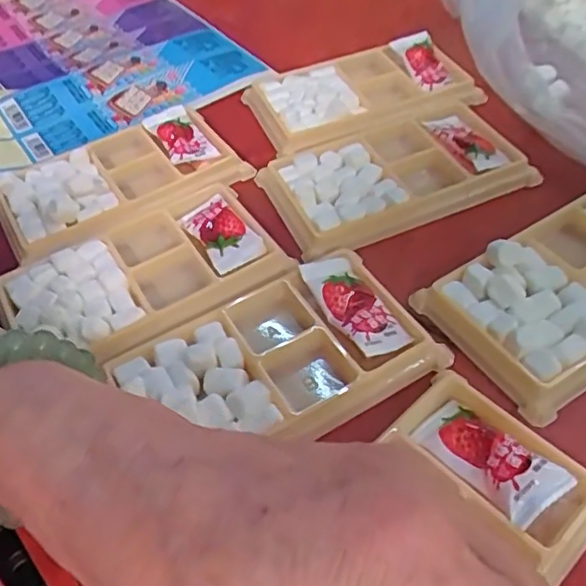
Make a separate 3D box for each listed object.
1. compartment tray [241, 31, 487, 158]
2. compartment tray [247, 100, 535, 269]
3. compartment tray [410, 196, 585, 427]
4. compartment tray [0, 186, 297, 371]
[{"bbox_3d":[0.043,-0.131,0.394,0.135,0.015,0.086,-21,51,-12],"label":"compartment tray"},{"bbox_3d":[0.054,-0.069,0.341,0.135,0.016,0.089,-24,52,-14],"label":"compartment tray"},{"bbox_3d":[0.133,-0.004,0.281,0.132,0.020,0.074,-27,53,-17],"label":"compartment tray"},{"bbox_3d":[-0.073,-0.008,0.300,0.128,0.012,0.083,-28,53,-17],"label":"compartment tray"}]

